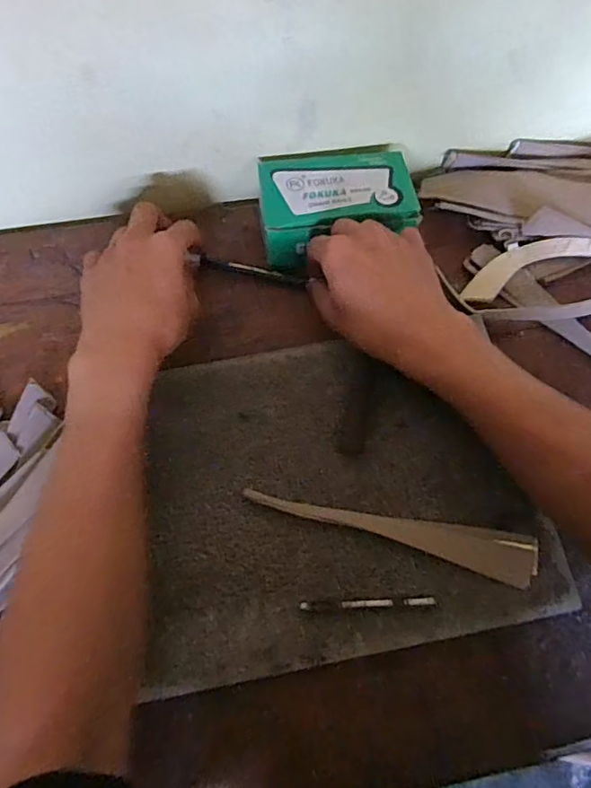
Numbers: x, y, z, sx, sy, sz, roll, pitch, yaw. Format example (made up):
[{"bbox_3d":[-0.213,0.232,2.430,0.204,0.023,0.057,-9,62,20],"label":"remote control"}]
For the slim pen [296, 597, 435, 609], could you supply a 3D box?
[{"bbox_3d":[0.047,0.135,0.338,0.085,0.007,0.005,-1,72,-3],"label":"slim pen"}]

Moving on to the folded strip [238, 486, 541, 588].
[{"bbox_3d":[0.066,0.088,0.353,0.193,0.014,0.031,16,72,2],"label":"folded strip"}]

